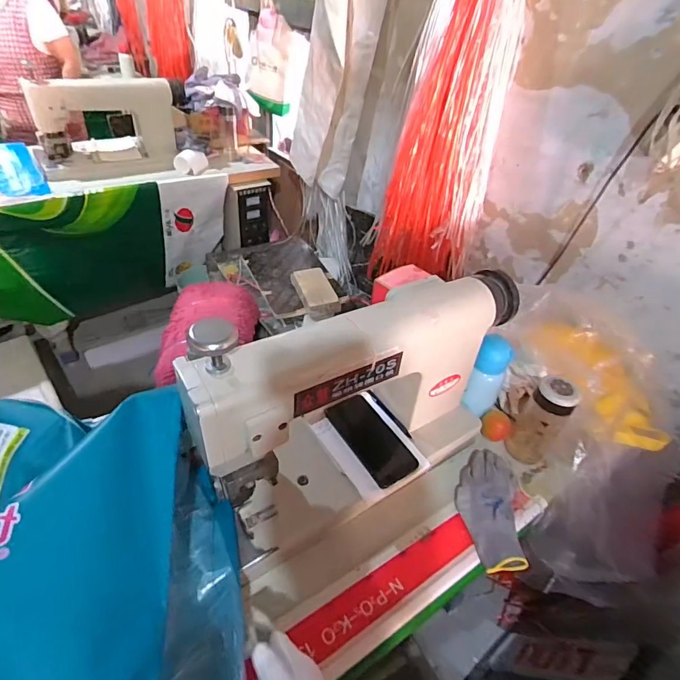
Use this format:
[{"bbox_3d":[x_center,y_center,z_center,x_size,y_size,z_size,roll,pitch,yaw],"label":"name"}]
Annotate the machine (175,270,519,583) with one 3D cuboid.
[{"bbox_3d":[0.046,0.090,0.646,0.491,0.371,0.181,-24,50,-30],"label":"machine"}]

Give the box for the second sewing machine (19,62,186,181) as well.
[{"bbox_3d":[-0.838,-0.778,1.557,0.506,0.274,0.189,-16,46,-23],"label":"second sewing machine"}]

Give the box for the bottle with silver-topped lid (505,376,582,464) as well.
[{"bbox_3d":[0.346,0.142,0.734,0.065,0.177,0.058,33,48,27],"label":"bottle with silver-topped lid"}]

